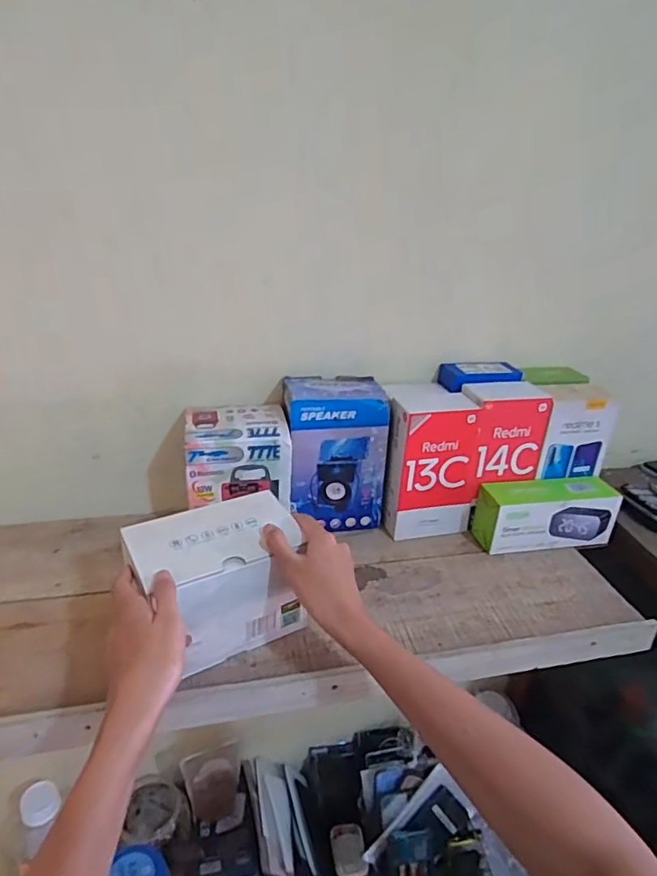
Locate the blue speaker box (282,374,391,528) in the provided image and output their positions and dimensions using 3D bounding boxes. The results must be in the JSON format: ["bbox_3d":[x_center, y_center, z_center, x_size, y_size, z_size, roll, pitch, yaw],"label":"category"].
[{"bbox_3d":[0.005,0.016,0.695,0.124,0.180,0.086,-1,25,-9],"label":"blue speaker box"}]

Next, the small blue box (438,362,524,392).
[{"bbox_3d":[0.201,-0.082,0.717,0.099,0.025,0.063,-4,26,-16],"label":"small blue box"}]

